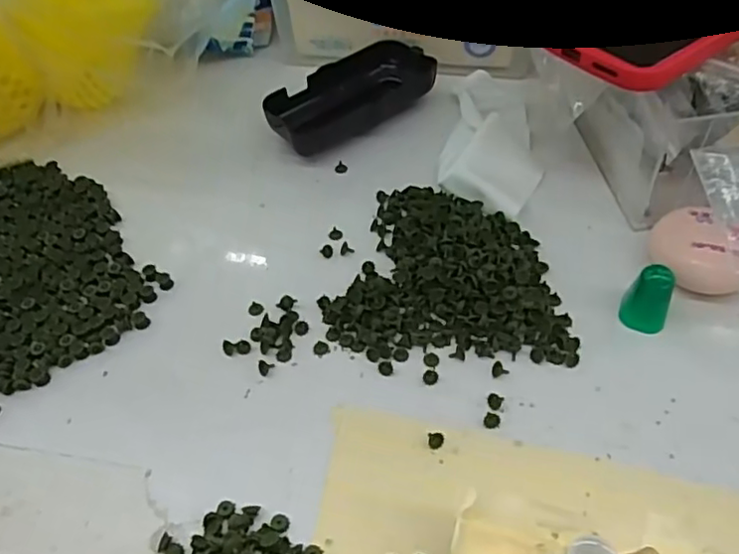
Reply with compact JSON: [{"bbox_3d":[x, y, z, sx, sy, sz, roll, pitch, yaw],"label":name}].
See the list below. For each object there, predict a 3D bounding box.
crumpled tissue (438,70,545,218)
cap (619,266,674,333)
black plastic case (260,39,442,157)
[{"bbox_3d":[0.074,-0.085,0.376,0.054,0.014,0.125,7,52,10],"label":"crumpled tissue"},{"bbox_3d":[0.127,0.010,0.286,0.019,0.028,0.016,25,57,22],"label":"cap"},{"bbox_3d":[-0.015,-0.118,0.405,0.114,0.024,0.057,-28,54,-17],"label":"black plastic case"}]

